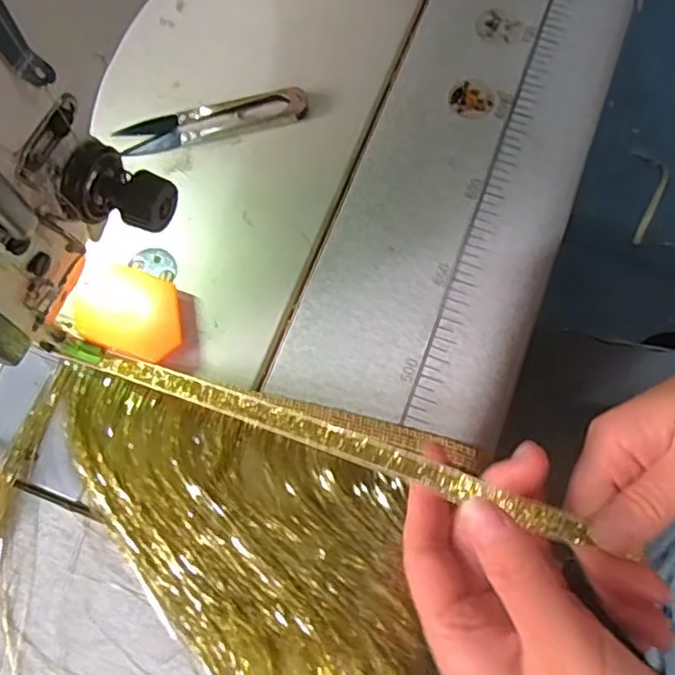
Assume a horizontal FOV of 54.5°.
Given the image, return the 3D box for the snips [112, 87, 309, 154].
[{"bbox_3d":[-0.065,-0.115,0.344,0.098,0.010,0.022,-11,72,-1],"label":"snips"}]

